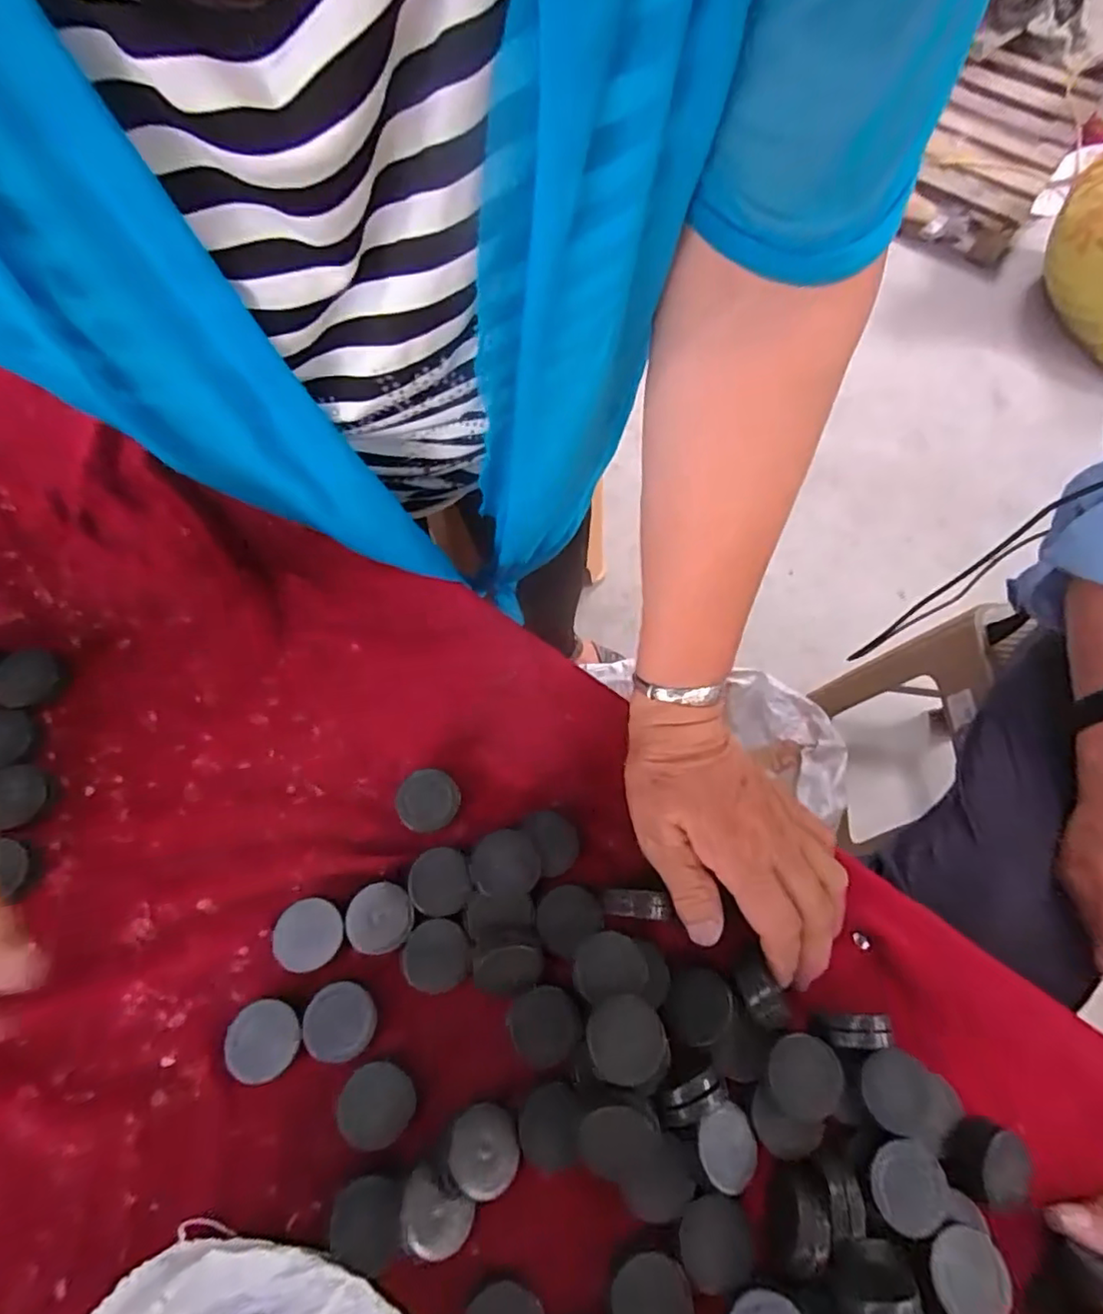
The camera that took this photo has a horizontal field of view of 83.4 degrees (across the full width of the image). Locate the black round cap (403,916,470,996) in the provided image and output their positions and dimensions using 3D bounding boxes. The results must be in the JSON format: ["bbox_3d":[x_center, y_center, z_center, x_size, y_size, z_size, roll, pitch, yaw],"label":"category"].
[{"bbox_3d":[-0.056,0.144,0.298,0.032,0.004,0.031,1,65,-2],"label":"black round cap"}]

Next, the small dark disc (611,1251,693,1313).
[{"bbox_3d":[0.041,0.261,0.249,0.031,0.004,0.029,-5,65,-5],"label":"small dark disc"}]

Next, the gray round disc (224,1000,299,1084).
[{"bbox_3d":[-0.133,0.177,0.287,0.032,0.012,0.032,-5,65,-4],"label":"gray round disc"}]

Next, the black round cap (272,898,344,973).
[{"bbox_3d":[-0.119,0.136,0.304,0.031,0.007,0.032,1,65,-2],"label":"black round cap"}]

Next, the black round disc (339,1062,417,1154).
[{"bbox_3d":[-0.077,0.195,0.269,0.032,0.004,0.030,1,65,-2],"label":"black round disc"}]

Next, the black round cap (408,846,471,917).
[{"bbox_3d":[-0.057,0.114,0.313,0.030,0.007,0.032,1,65,-2],"label":"black round cap"}]

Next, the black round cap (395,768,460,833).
[{"bbox_3d":[-0.068,0.078,0.336,0.034,0.006,0.032,1,65,-2],"label":"black round cap"}]

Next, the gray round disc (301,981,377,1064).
[{"bbox_3d":[-0.098,0.168,0.286,0.032,0.004,0.031,1,65,-2],"label":"gray round disc"}]

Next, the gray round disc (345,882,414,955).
[{"bbox_3d":[-0.085,0.129,0.306,0.032,0.004,0.032,1,65,-2],"label":"gray round disc"}]

